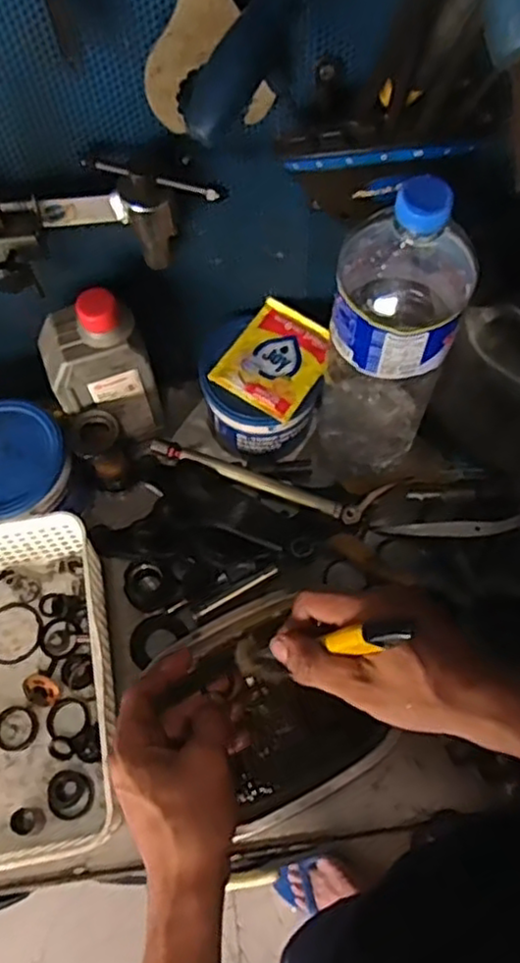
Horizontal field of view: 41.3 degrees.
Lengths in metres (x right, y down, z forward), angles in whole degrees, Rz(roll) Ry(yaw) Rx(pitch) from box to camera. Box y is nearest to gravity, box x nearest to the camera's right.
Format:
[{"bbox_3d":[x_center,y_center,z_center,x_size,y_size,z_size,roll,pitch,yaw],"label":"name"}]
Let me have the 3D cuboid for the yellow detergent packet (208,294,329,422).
[{"bbox_3d":[0.016,-0.105,0.590,0.077,0.015,0.096,32,71,14],"label":"yellow detergent packet"}]

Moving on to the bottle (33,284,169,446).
[{"bbox_3d":[-0.132,-0.089,0.582,0.078,0.172,0.047,-19,67,-6],"label":"bottle"}]

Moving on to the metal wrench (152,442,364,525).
[{"bbox_3d":[-0.004,-0.001,0.624,0.195,0.023,0.014,18,68,9],"label":"metal wrench"}]

